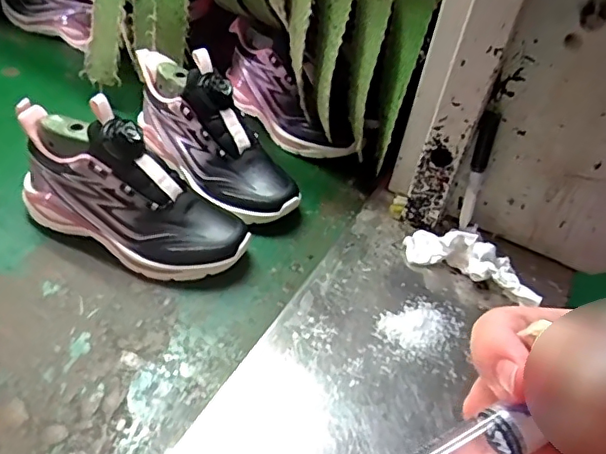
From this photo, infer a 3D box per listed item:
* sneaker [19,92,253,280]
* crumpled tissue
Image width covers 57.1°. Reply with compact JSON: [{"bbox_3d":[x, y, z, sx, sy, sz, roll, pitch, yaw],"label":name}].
[{"bbox_3d":[-0.166,-0.035,0.548,0.236,0.130,0.079,23,41,12],"label":"sneaker"},{"bbox_3d":[0.175,0.030,0.574,0.137,0.032,0.046,26,42,16],"label":"crumpled tissue"}]

